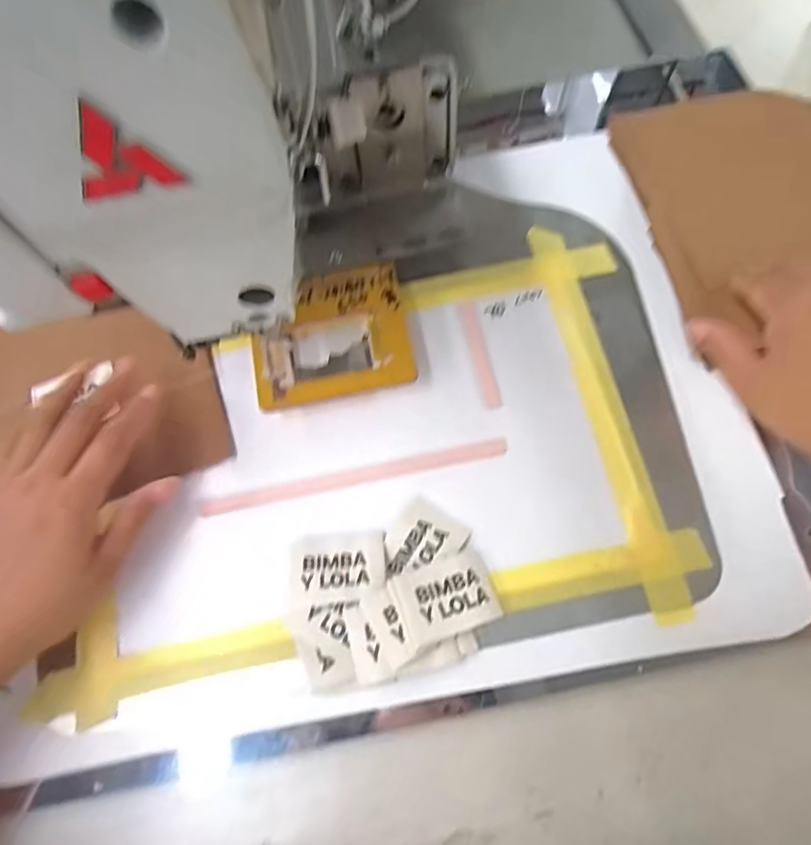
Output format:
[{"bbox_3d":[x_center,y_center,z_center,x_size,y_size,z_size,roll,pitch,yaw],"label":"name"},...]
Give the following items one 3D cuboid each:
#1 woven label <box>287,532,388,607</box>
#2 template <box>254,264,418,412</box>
[{"bbox_3d":[-0.040,0.086,0.318,0.057,0.005,0.043,-6,51,2],"label":"woven label"},{"bbox_3d":[-0.050,-0.058,0.364,0.105,0.017,0.085,-12,77,-2],"label":"template"}]

